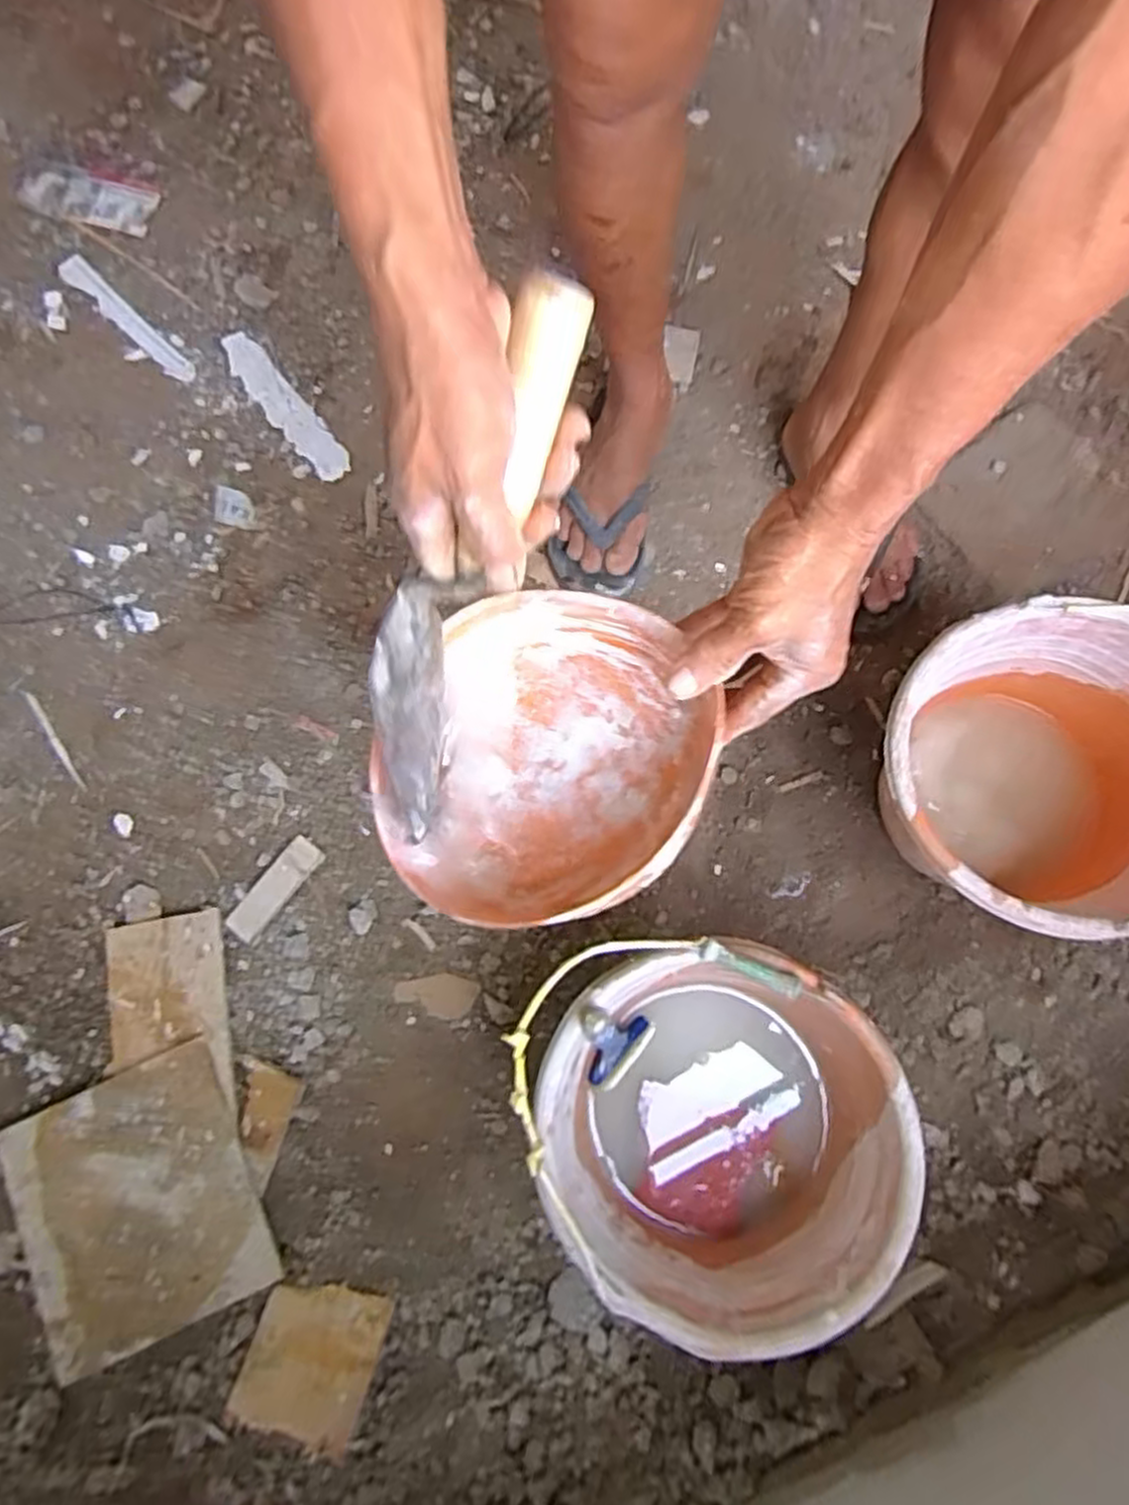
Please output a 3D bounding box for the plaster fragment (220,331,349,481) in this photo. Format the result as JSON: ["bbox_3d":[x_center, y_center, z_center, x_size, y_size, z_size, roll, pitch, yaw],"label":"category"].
[{"bbox_3d":[-0.342,-0.423,0.936,0.049,0.011,0.242,-37,79,-7],"label":"plaster fragment"}]

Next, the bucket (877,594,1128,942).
[{"bbox_3d":[0.419,0.027,0.700,0.294,0.215,0.266,17,79,5],"label":"bucket"}]

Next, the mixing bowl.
[{"bbox_3d":[-0.018,0.004,0.468,0.189,0.061,0.199,32,80,8],"label":"mixing bowl"}]

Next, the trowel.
[{"bbox_3d":[-0.054,-0.084,0.407,0.056,0.078,0.298,31,121,7],"label":"trowel"}]

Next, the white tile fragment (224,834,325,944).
[{"bbox_3d":[-0.308,0.143,0.820,0.036,0.011,0.121,39,81,9],"label":"white tile fragment"}]

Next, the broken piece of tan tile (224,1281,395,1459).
[{"bbox_3d":[-0.231,0.548,0.703,0.118,0.004,0.113,8,60,15],"label":"broken piece of tan tile"}]

